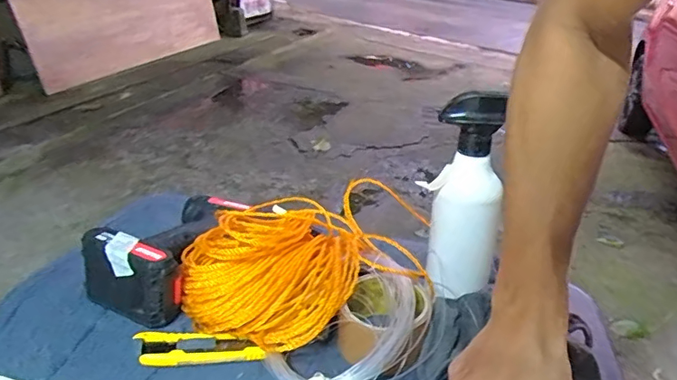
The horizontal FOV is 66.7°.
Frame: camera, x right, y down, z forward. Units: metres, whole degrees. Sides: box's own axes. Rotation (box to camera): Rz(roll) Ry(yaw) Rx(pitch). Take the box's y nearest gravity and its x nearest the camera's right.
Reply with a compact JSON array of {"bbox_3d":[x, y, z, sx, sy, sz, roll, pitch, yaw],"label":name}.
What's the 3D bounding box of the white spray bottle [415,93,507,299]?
[{"bbox_3d":[0.122,0.008,0.519,0.064,0.195,0.062,-9,29,-24],"label":"white spray bottle"}]

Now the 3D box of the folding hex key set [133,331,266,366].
[{"bbox_3d":[-0.127,0.149,0.476,0.112,0.021,0.032,1,27,-5],"label":"folding hex key set"}]

